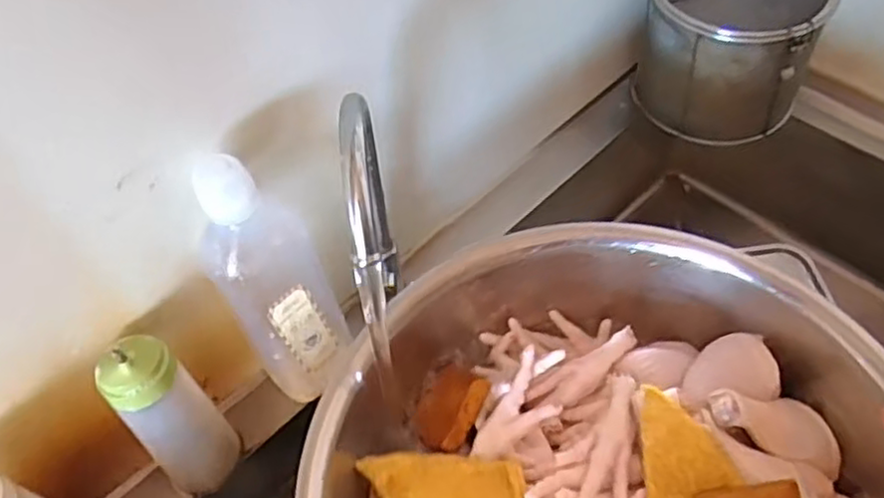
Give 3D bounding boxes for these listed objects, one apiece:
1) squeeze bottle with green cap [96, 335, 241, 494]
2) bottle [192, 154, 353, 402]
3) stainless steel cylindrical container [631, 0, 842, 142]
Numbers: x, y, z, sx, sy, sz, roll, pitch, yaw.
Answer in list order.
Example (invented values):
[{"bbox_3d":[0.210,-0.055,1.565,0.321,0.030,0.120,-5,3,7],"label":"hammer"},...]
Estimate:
[{"bbox_3d":[-0.224,0.137,0.583,0.061,0.183,0.063,35,63,25],"label":"squeeze bottle with green cap"},{"bbox_3d":[-0.138,0.030,0.591,0.085,0.251,0.083,-25,56,-15],"label":"bottle"},{"bbox_3d":[0.341,-0.263,0.837,0.185,0.185,0.188,-2,53,2],"label":"stainless steel cylindrical container"}]

